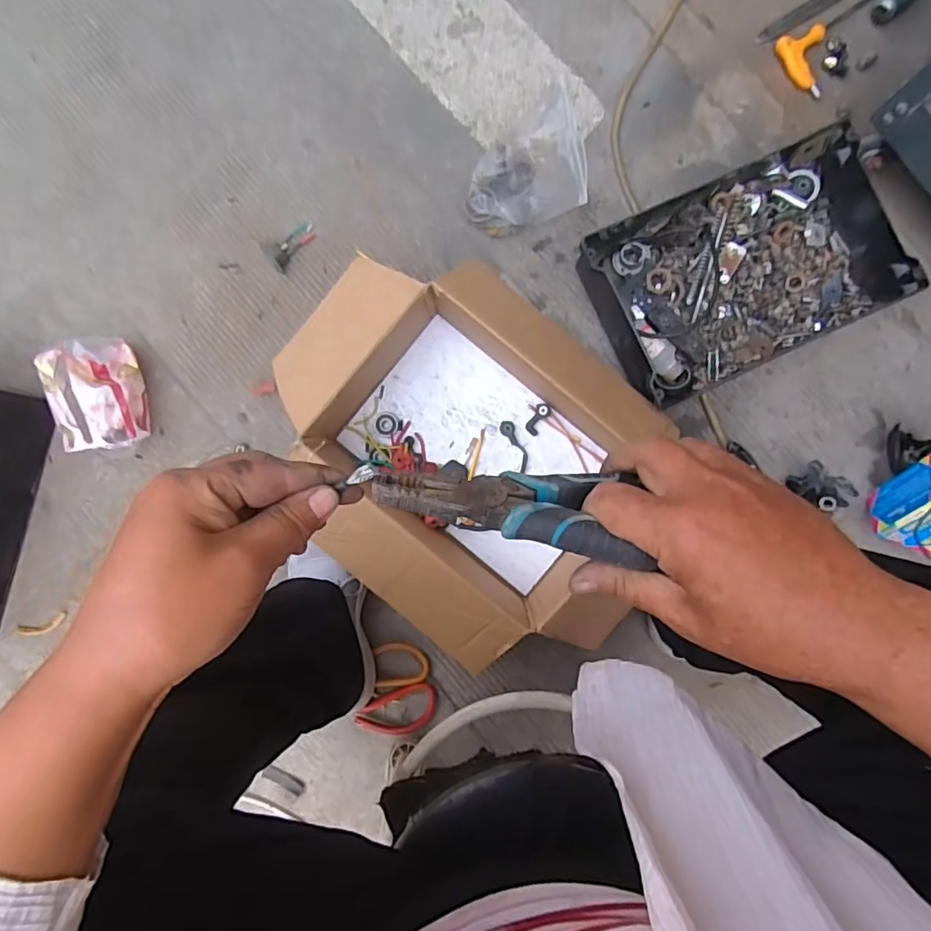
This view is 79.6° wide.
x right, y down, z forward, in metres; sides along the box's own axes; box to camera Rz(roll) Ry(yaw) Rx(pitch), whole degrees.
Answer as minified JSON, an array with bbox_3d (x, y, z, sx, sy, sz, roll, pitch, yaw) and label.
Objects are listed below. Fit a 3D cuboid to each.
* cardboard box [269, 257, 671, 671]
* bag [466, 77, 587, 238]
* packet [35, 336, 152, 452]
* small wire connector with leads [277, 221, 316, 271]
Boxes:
[{"bbox_3d":[0.005,-0.018,0.628,0.443,0.137,0.375,37,90,3],"label":"cardboard box"},{"bbox_3d":[0.065,-0.340,0.651,0.131,0.116,0.116,-5,88,2],"label":"bag"},{"bbox_3d":[-0.441,-0.087,0.675,0.088,0.083,0.138,-3,88,2],"label":"packet"},{"bbox_3d":[-0.215,-0.279,0.704,0.025,0.016,0.068,41,90,3],"label":"small wire connector with leads"}]

